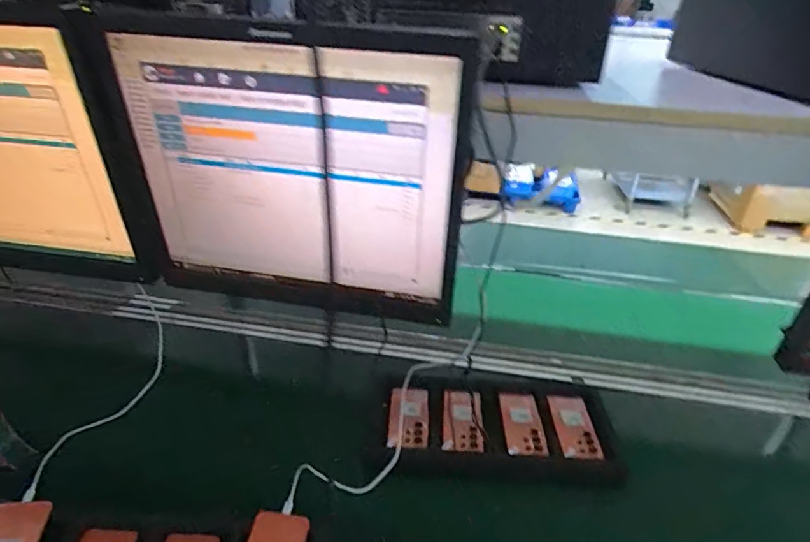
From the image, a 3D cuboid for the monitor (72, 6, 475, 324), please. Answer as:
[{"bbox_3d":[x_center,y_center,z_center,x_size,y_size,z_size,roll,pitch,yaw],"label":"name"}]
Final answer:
[{"bbox_3d":[-0.128,-0.093,0.547,0.378,0.318,0.047,7,31,9],"label":"monitor"}]

